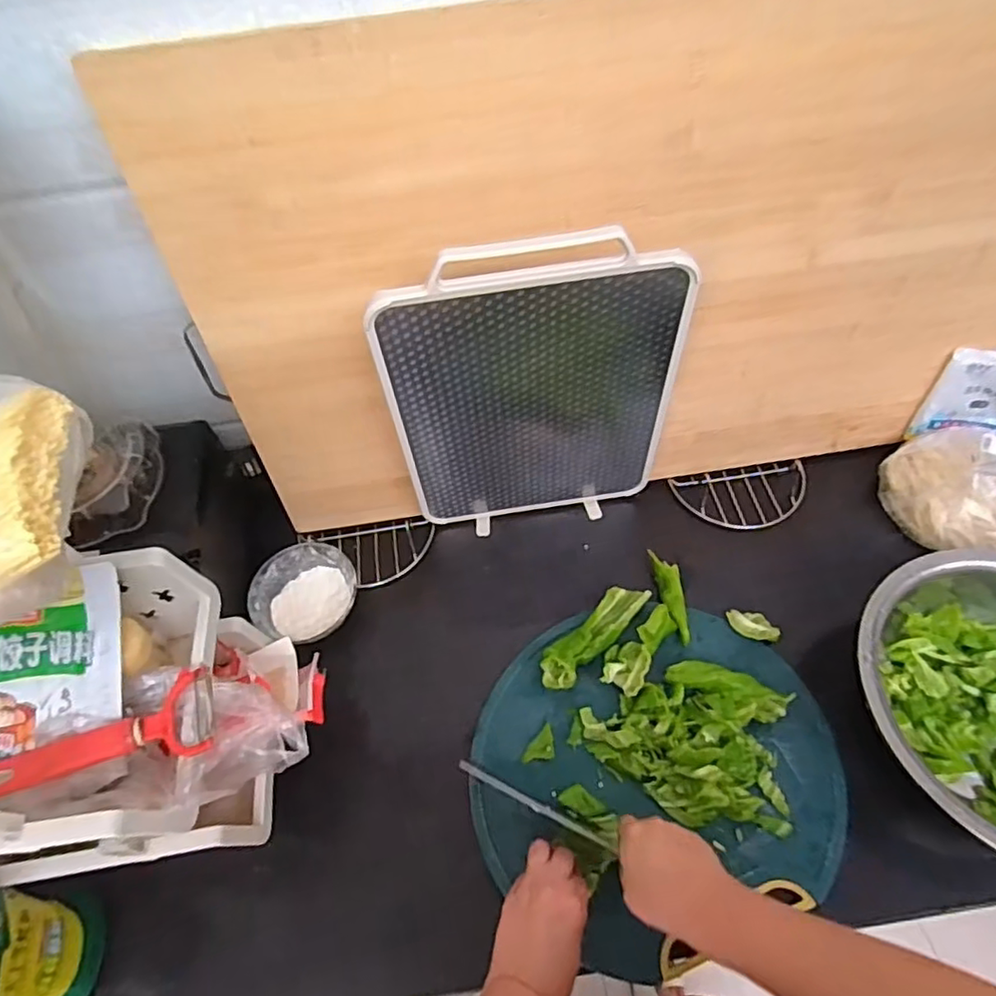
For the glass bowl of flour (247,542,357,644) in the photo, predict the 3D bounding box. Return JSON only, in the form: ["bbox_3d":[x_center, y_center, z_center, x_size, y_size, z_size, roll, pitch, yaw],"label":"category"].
[{"bbox_3d":[-0.223,0.112,0.703,0.114,0.044,0.114,-2,57,3],"label":"glass bowl of flour"}]

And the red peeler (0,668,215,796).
[{"bbox_3d":[-0.293,0.173,0.449,0.165,0.013,0.060,-11,57,-3],"label":"red peeler"}]

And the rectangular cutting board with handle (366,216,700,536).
[{"bbox_3d":[0.039,-0.092,0.626,0.282,0.380,0.017,-8,56,-1],"label":"rectangular cutting board with handle"}]

